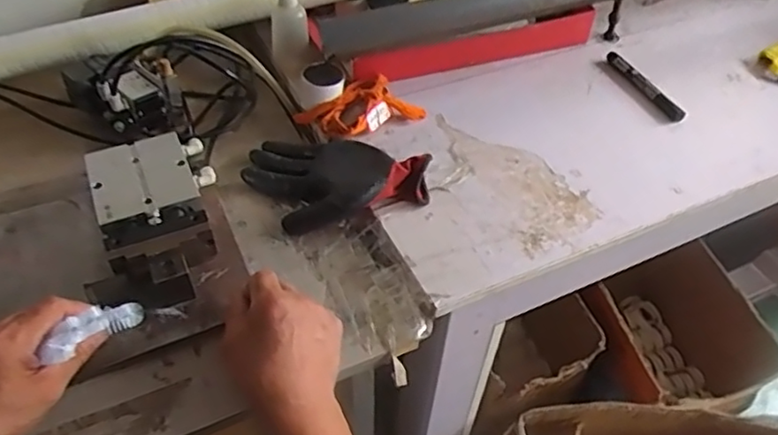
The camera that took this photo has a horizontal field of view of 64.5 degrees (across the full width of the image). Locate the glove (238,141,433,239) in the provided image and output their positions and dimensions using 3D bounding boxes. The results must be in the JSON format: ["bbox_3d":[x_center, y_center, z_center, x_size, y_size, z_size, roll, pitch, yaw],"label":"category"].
[{"bbox_3d":[-0.064,-0.039,0.655,0.207,0.039,0.118,13,48,10],"label":"glove"}]

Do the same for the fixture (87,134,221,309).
[{"bbox_3d":[-0.230,0.003,0.609,0.119,0.050,0.209,-13,49,-13],"label":"fixture"}]

